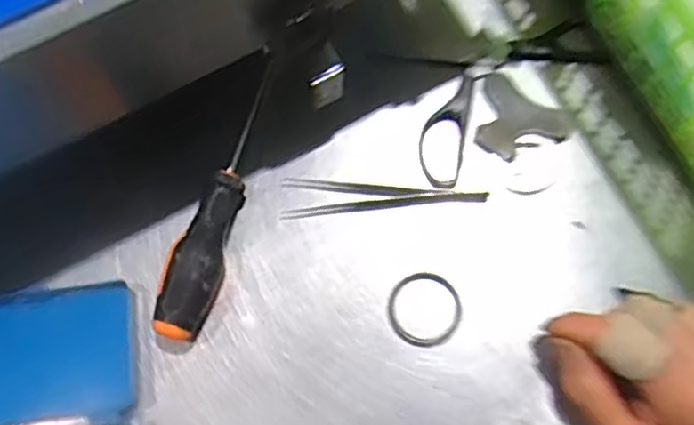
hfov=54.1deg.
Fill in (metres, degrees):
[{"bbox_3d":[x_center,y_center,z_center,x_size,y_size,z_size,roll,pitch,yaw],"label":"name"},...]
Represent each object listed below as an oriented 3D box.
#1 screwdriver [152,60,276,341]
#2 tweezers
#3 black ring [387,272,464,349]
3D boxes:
[{"bbox_3d":[-0.074,-0.010,0.395,0.027,0.031,0.168,14,74,4],"label":"screwdriver"},{"bbox_3d":[0.021,-0.006,0.401,0.119,0.006,0.024,5,73,3],"label":"tweezers"},{"bbox_3d":[0.044,0.055,0.387,0.041,0.005,0.042,0,74,0],"label":"black ring"}]

